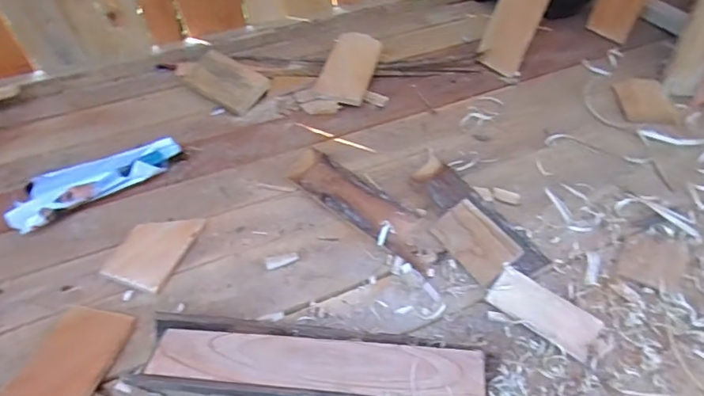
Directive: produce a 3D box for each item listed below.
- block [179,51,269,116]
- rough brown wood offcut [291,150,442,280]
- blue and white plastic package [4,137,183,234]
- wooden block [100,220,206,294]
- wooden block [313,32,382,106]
[{"bbox_3d":[-0.251,-0.231,1.000,0.149,0.015,0.100,31,69,8],"label":"block"},{"bbox_3d":[0.019,0.008,0.806,0.303,0.025,0.085,33,56,28],"label":"rough brown wood offcut"},{"bbox_3d":[-0.416,-0.027,0.824,0.272,0.050,0.079,-32,54,-25],"label":"blue and white plastic package"},{"bbox_3d":[-0.291,0.073,0.742,0.089,0.027,0.131,15,49,15],"label":"wooden block"},{"bbox_3d":[0.000,-0.269,1.020,0.096,0.017,0.213,17,55,5],"label":"wooden block"}]

